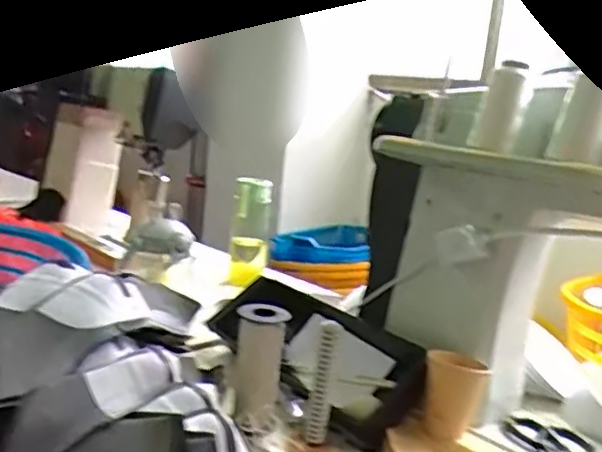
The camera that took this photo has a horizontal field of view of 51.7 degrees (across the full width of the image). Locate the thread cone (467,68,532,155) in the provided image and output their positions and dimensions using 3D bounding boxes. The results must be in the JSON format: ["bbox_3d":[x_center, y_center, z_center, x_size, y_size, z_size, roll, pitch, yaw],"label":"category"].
[{"bbox_3d":[0.221,-0.127,0.691,0.042,0.086,0.045,1,10,-29],"label":"thread cone"}]

